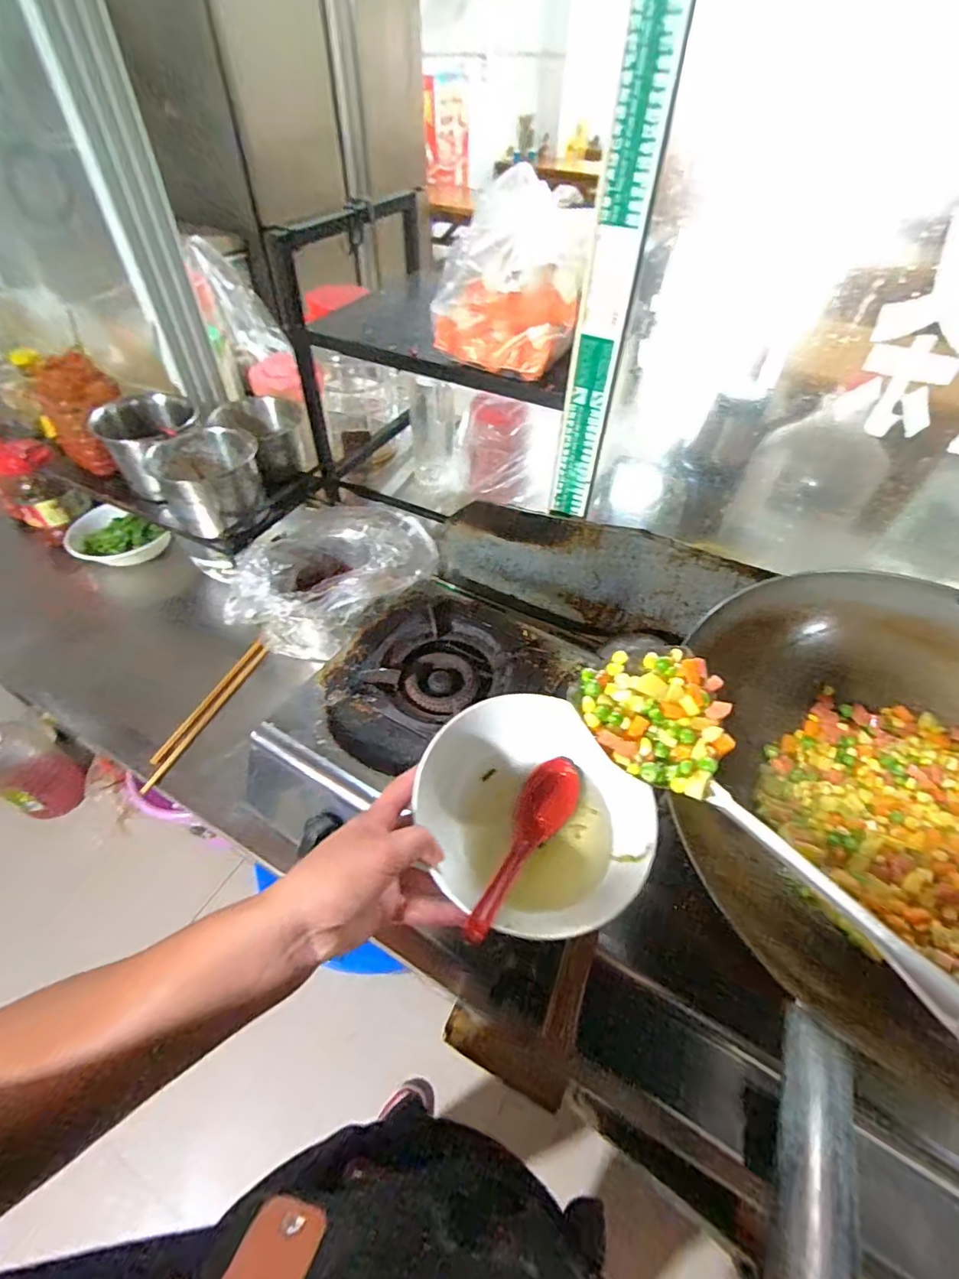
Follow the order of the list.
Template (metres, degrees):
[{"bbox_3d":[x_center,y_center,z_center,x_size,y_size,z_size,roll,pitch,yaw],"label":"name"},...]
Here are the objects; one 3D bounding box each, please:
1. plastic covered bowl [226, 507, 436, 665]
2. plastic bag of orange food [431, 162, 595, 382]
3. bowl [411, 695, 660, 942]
[{"bbox_3d":[-0.199,-0.087,0.768,0.269,0.110,0.227,-6,50,-8],"label":"plastic covered bowl"},{"bbox_3d":[0.040,-0.446,0.645,0.173,0.150,0.183,9,50,5],"label":"plastic bag of orange food"},{"bbox_3d":[0.052,0.128,0.402,0.182,0.073,0.163,-30,57,-25],"label":"bowl"}]

